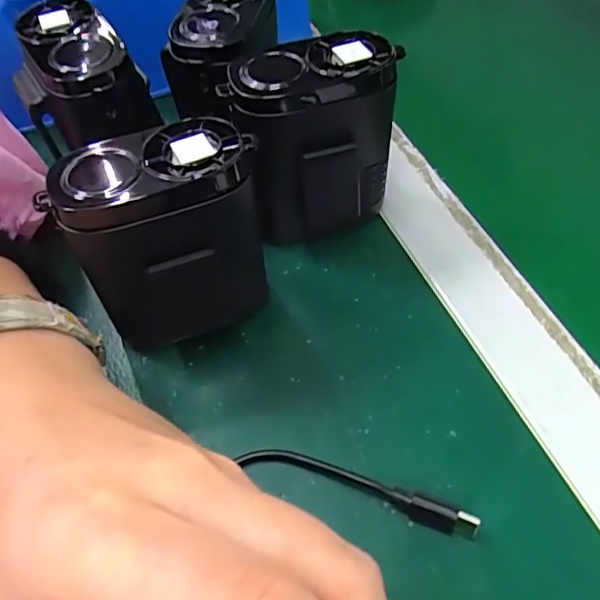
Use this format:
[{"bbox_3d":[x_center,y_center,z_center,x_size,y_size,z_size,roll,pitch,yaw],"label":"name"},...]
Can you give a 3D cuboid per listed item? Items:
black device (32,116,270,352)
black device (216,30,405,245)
[{"bbox_3d":[-0.047,-0.021,0.212,0.065,0.082,0.040,-19,55,-11],"label":"black device"},{"bbox_3d":[0.006,-0.064,0.248,0.064,0.084,0.038,-20,55,-12],"label":"black device"}]

